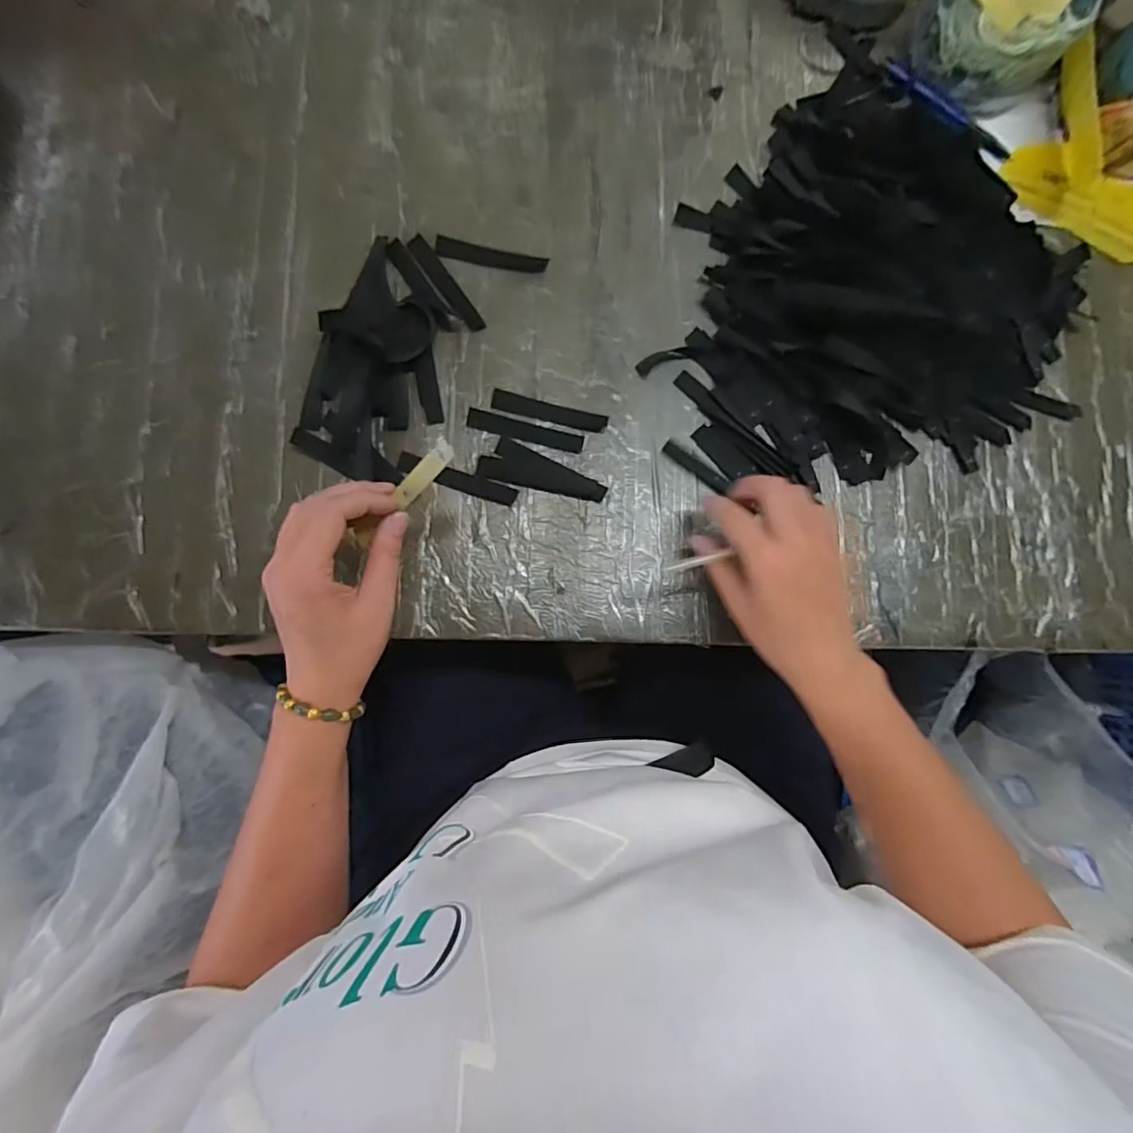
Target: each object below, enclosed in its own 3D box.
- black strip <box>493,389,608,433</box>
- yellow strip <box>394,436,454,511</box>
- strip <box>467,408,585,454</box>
[{"bbox_3d":[-0.013,-0.122,0.421,0.090,0.004,0.016,12,82,-2],"label":"black strip"},{"bbox_3d":[-0.088,-0.057,0.329,0.013,0.005,0.050,47,109,2],"label":"yellow strip"},{"bbox_3d":[-0.032,-0.106,0.417,0.090,0.004,0.014,13,82,-2],"label":"strip"}]

